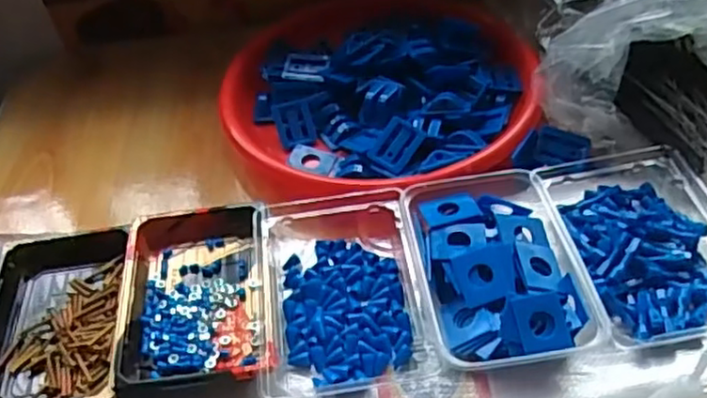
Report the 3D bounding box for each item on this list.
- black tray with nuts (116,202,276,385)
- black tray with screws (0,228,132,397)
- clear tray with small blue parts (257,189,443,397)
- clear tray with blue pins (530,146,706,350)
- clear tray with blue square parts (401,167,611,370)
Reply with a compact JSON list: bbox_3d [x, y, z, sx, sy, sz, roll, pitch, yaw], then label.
[{"bbox_3d":[-0.116,0.067,0.510,0.106,0.027,0.163,-9,45,-1],"label":"black tray with nuts"},{"bbox_3d":[-0.222,0.088,0.505,0.105,0.023,0.163,-9,45,-2],"label":"black tray with screws"},{"bbox_3d":[-0.011,0.059,0.505,0.118,0.030,0.170,-10,45,-2],"label":"clear tray with small blue parts"},{"bbox_3d":[0.215,0.023,0.504,0.126,0.031,0.182,-10,45,-2],"label":"clear tray with blue pins"},{"bbox_3d":[0.101,0.050,0.492,0.106,0.033,0.161,-8,45,-1],"label":"clear tray with blue square parts"}]

